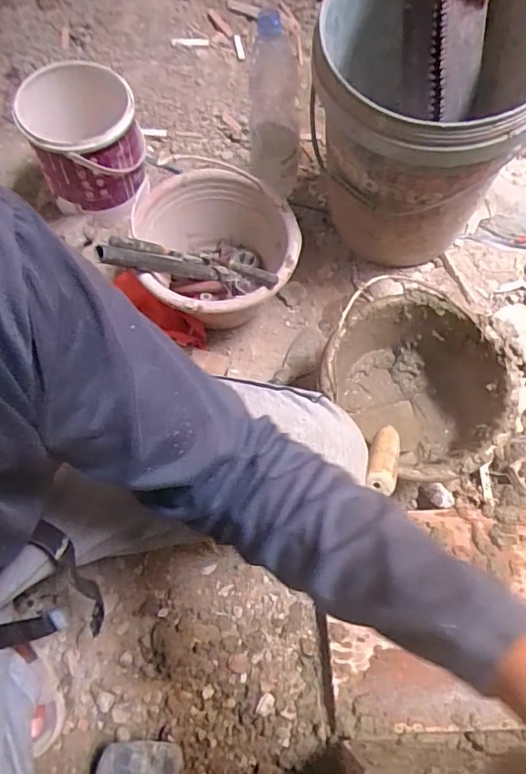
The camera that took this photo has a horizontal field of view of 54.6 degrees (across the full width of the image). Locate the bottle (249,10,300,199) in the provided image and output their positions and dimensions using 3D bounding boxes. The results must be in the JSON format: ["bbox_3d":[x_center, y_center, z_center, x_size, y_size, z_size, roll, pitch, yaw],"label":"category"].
[{"bbox_3d":[0.021,-0.440,0.810,0.081,0.265,0.075,6,66,1],"label":"bottle"}]

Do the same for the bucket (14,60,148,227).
[{"bbox_3d":[-0.294,-0.424,0.879,0.161,0.184,0.187,-13,67,-7],"label":"bucket"}]

